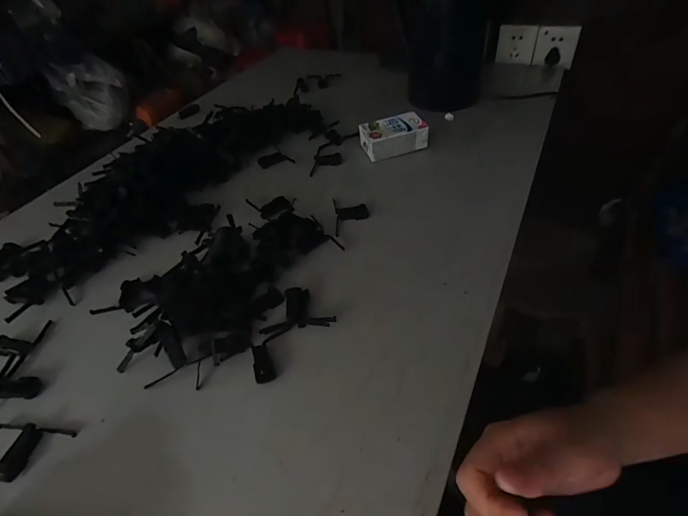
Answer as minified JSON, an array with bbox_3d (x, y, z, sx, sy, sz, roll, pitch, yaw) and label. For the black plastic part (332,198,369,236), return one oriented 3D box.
[{"bbox_3d":[0.010,-0.070,0.557,0.050,0.013,0.081,-6,46,1],"label":"black plastic part"}]

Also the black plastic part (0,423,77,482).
[{"bbox_3d":[-0.308,0.181,0.355,0.082,0.014,0.048,2,46,9],"label":"black plastic part"}]

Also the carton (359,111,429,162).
[{"bbox_3d":[0.087,-0.213,0.660,0.108,0.043,0.065,-13,46,-5],"label":"carton"}]

